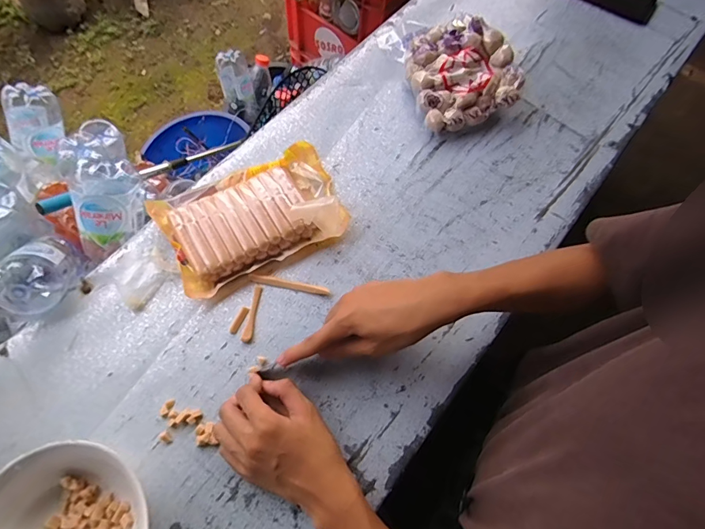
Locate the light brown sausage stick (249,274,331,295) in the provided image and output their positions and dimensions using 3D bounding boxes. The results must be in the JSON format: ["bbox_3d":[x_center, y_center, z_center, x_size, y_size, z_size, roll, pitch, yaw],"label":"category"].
[{"bbox_3d":[-0.073,0.023,0.483,0.093,0.007,0.011,11,67,3],"label":"light brown sausage stick"}]

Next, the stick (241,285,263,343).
[{"bbox_3d":[-0.114,0.056,0.467,0.009,0.006,0.066,7,66,1],"label":"stick"}]

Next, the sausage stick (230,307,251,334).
[{"bbox_3d":[-0.128,0.063,0.465,0.009,0.004,0.033,24,68,9],"label":"sausage stick"}]

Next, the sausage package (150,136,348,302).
[{"bbox_3d":[-0.119,-0.063,0.498,0.213,0.045,0.136,-26,70,-12],"label":"sausage package"}]

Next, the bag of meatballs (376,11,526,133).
[{"bbox_3d":[0.139,-0.292,0.591,0.140,0.067,0.204,-20,68,-10],"label":"bag of meatballs"}]

